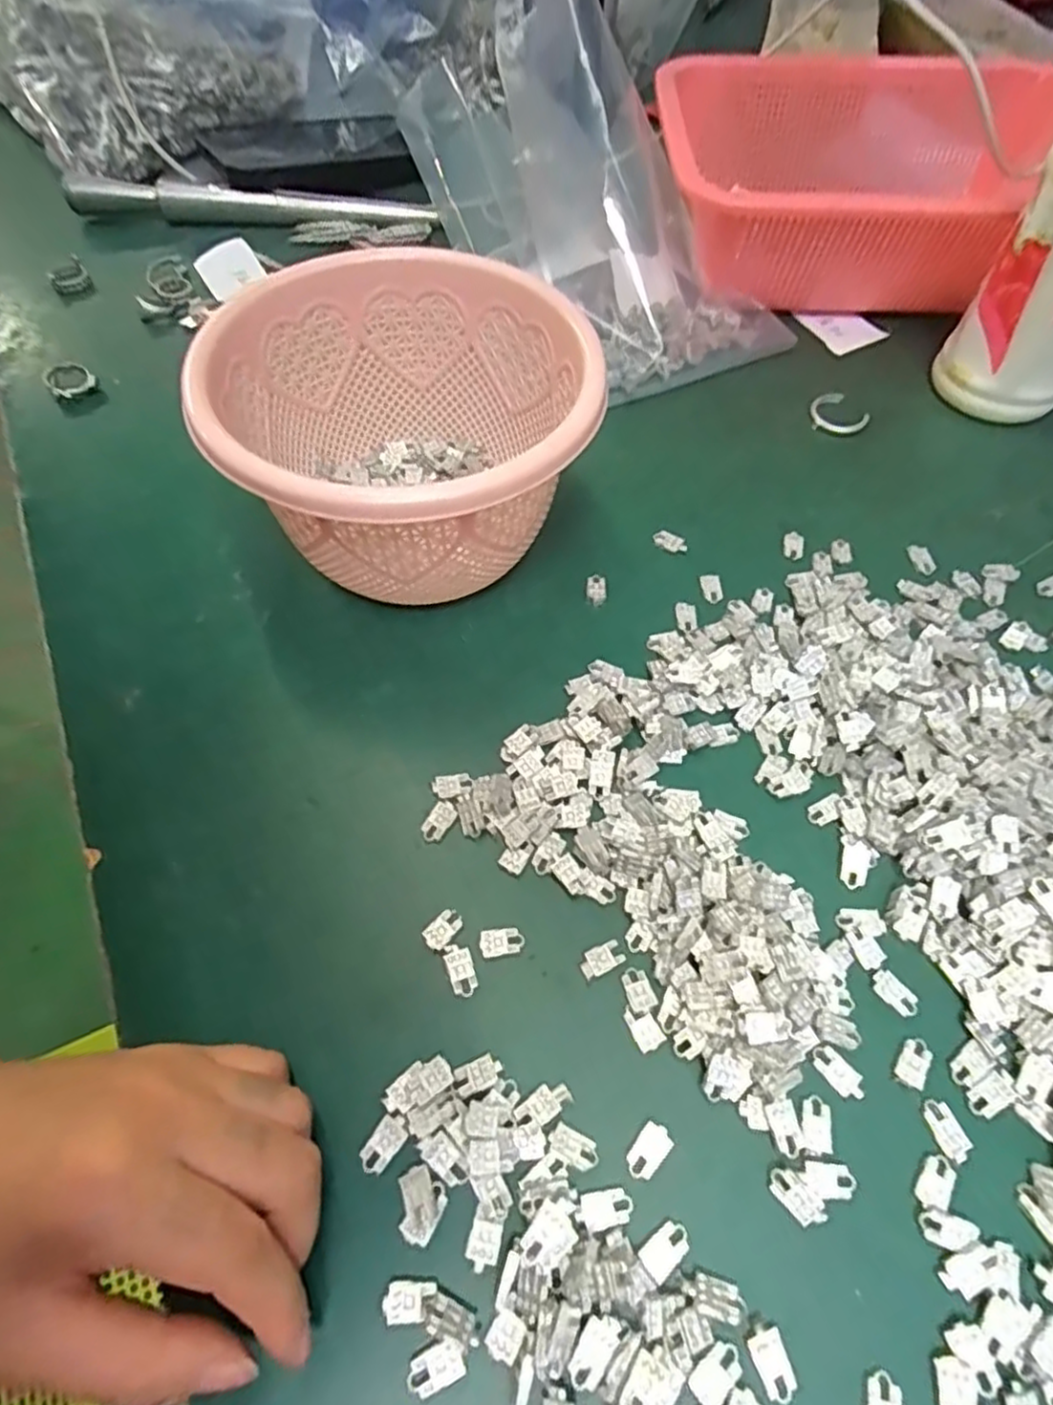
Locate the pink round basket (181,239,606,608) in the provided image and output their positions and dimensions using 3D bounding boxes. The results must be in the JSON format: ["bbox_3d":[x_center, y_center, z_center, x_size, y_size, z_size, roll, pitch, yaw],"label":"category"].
[{"bbox_3d":[-0.048,-0.103,0.285,0.135,0.090,0.145,1,59,-1],"label":"pink round basket"}]

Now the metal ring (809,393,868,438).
[{"bbox_3d":[0.166,-0.155,0.373,0.032,0.004,0.030,1,59,-1],"label":"metal ring"}]

